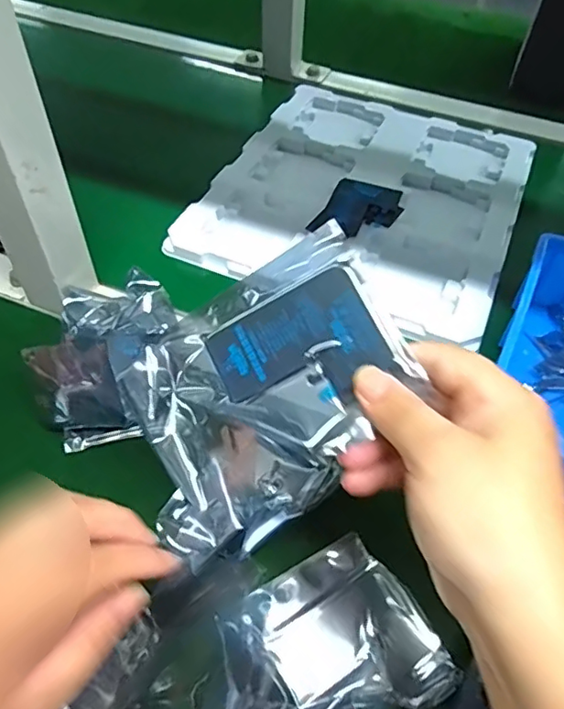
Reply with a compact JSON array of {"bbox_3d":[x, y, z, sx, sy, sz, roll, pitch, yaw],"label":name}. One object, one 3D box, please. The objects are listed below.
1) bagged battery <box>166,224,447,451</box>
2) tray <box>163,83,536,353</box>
[{"bbox_3d":[0.002,0.003,0.254,0.098,0.006,0.089,-29,78,10],"label":"bagged battery"},{"bbox_3d":[0.085,-0.159,0.542,0.272,0.013,0.308,20,53,14],"label":"tray"}]

